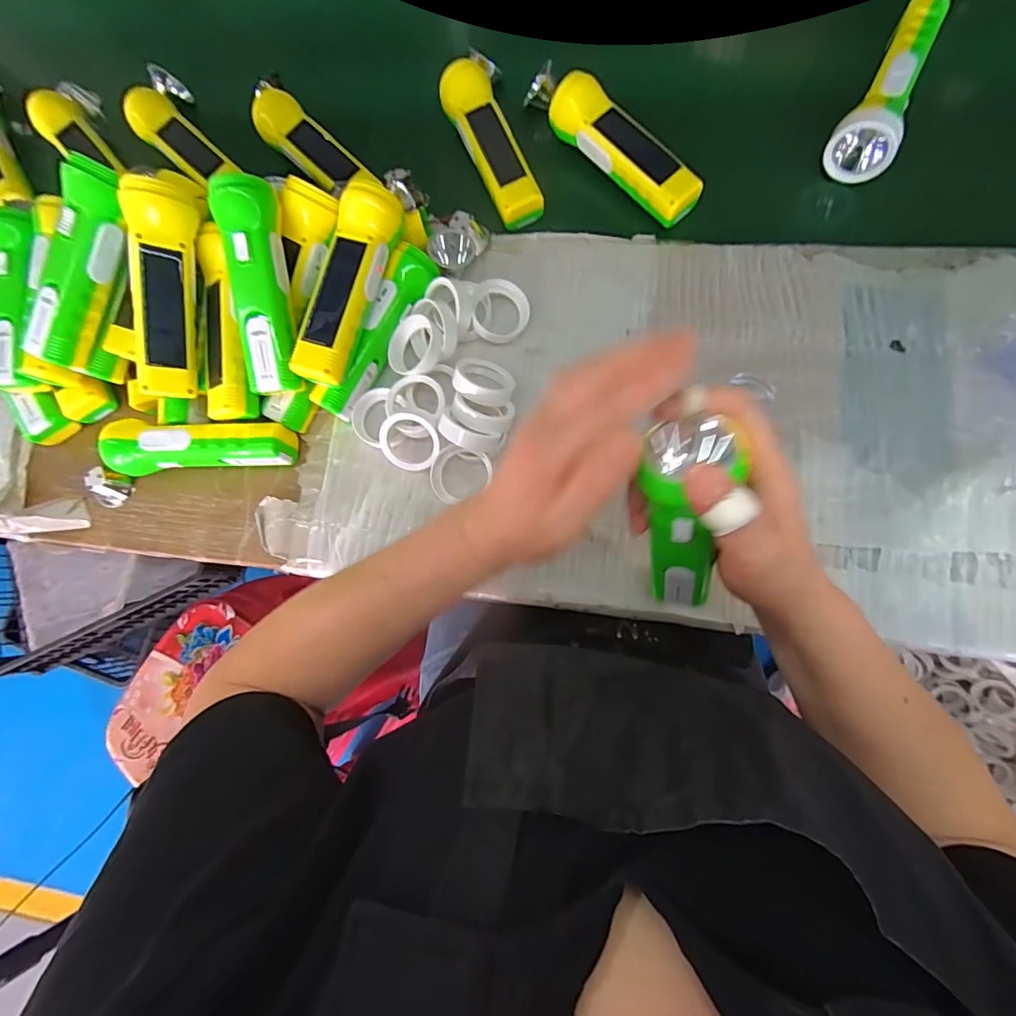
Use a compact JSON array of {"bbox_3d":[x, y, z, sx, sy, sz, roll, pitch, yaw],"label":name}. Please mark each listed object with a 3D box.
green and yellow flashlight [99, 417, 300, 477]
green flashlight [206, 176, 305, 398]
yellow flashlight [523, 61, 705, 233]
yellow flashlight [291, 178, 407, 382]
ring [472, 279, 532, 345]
[{"bbox_3d":[-0.277,-0.054,0.419,0.159,0.046,0.048,2,84,9],"label":"green and yellow flashlight"},{"bbox_3d":[-0.202,-0.178,0.379,0.045,0.033,0.161,-1,103,7],"label":"green flashlight"},{"bbox_3d":[0.089,-0.330,0.414,0.188,0.036,0.037,44,88,12],"label":"yellow flashlight"},{"bbox_3d":[-0.132,-0.180,0.375,0.044,0.042,0.155,21,83,11],"label":"yellow flashlight"},{"bbox_3d":[-0.006,-0.176,0.418,0.053,0.010,0.052,-4,110,-12],"label":"ring"}]

